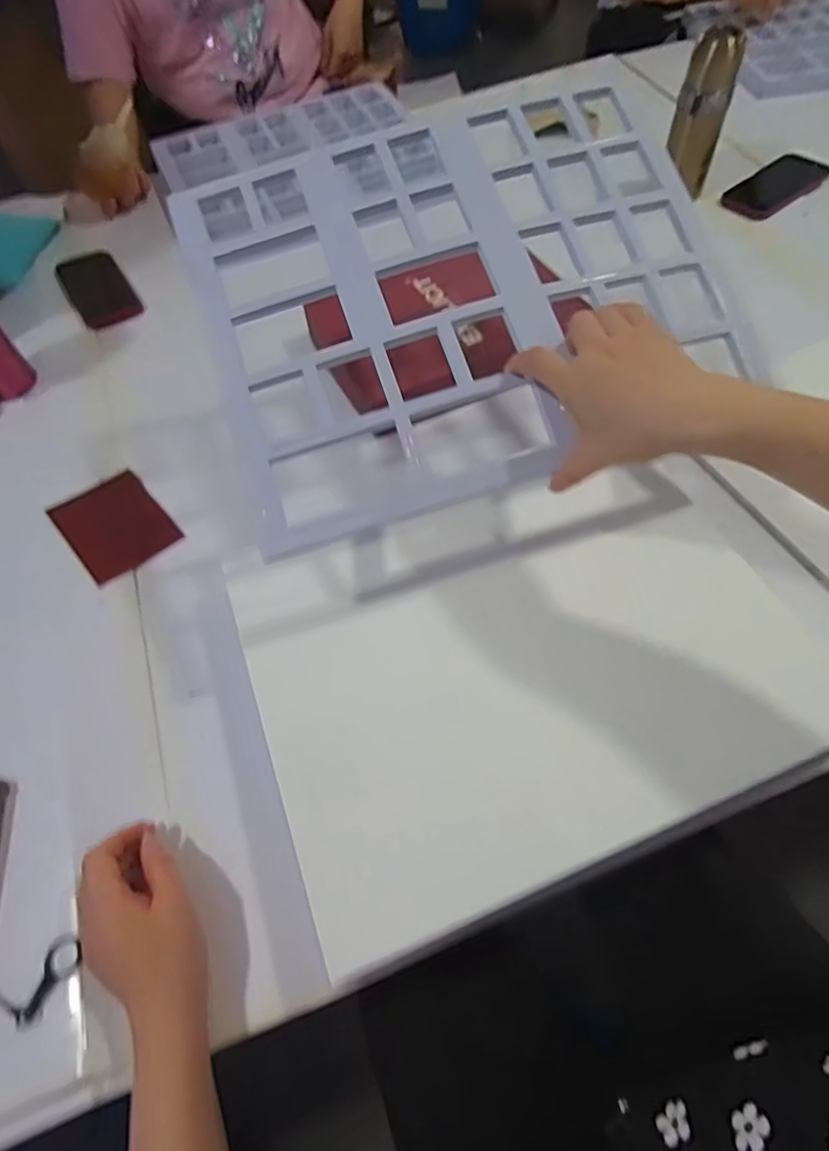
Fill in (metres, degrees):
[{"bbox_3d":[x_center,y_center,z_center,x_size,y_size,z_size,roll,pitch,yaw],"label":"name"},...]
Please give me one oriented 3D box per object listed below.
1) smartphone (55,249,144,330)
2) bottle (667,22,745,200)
[{"bbox_3d":[-0.468,-0.426,0.860,0.085,0.013,0.163,-27,70,-18],"label":"smartphone"},{"bbox_3d":[0.389,-0.629,0.796,0.047,0.180,0.050,-2,59,3],"label":"bottle"}]

